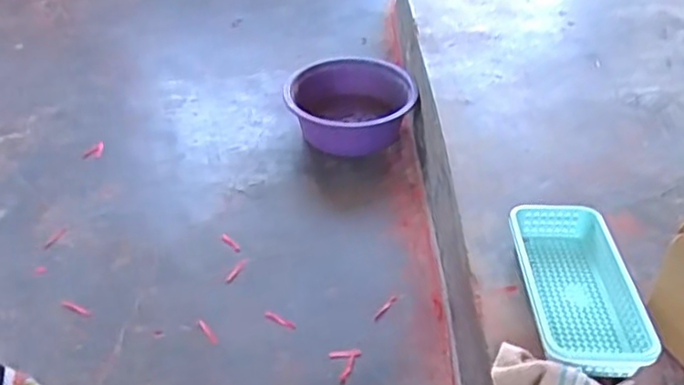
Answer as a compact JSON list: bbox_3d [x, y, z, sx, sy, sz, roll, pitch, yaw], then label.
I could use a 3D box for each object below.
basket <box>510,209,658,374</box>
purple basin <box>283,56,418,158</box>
[{"bbox_3d":[0.306,0.122,0.822,0.142,0.058,0.253,-1,41,2],"label":"basket"},{"bbox_3d":[0.019,-0.191,1.382,0.271,0.124,0.212,3,36,5],"label":"purple basin"}]

